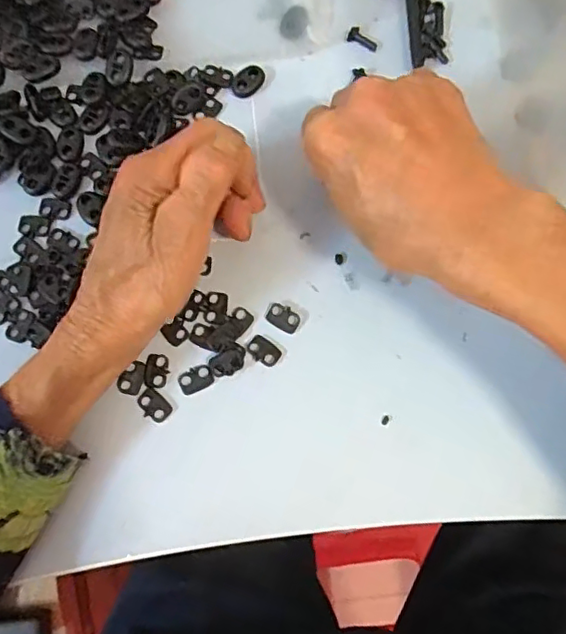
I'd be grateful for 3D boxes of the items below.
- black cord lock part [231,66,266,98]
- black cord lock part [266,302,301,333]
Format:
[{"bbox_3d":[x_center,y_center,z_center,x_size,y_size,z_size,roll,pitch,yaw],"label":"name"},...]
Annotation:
[{"bbox_3d":[-0.021,-0.142,0.349,0.021,0.005,0.014,-33,79,-5],"label":"black cord lock part"},{"bbox_3d":[0.000,0.000,0.320,0.019,0.004,0.013,30,80,8],"label":"black cord lock part"}]

